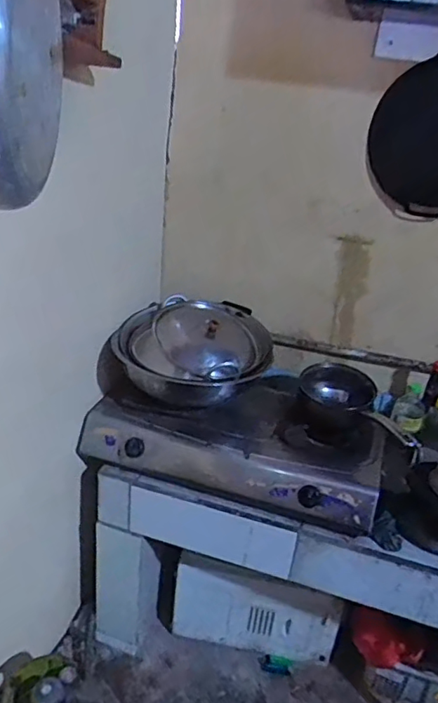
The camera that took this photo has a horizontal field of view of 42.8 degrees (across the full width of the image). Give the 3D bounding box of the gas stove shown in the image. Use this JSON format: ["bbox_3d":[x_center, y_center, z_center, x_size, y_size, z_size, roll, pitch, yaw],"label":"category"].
[{"bbox_3d":[0.057,0.193,1.417,0.732,0.163,0.378,12,27,12],"label":"gas stove"}]

